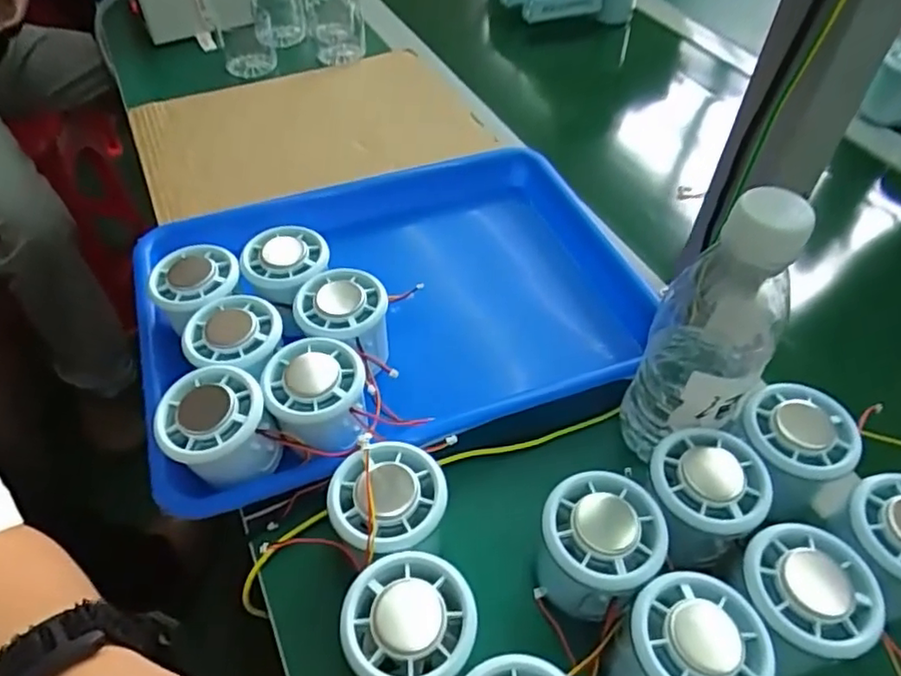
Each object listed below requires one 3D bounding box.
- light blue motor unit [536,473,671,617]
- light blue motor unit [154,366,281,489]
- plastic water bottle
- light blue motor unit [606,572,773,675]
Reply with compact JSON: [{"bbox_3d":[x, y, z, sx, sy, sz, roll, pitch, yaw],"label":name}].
[{"bbox_3d":[0.072,0.105,0.314,0.053,0.060,0.055,1,48,-1],"label":"light blue motor unit"},{"bbox_3d":[-0.127,0.053,0.350,0.055,0.047,0.054,1,48,-1],"label":"light blue motor unit"},{"bbox_3d":[0.133,0.002,0.330,0.055,0.174,0.066,23,52,18],"label":"plastic water bottle"},{"bbox_3d":[0.103,0.142,0.280,0.058,0.056,0.053,1,48,-1],"label":"light blue motor unit"}]

